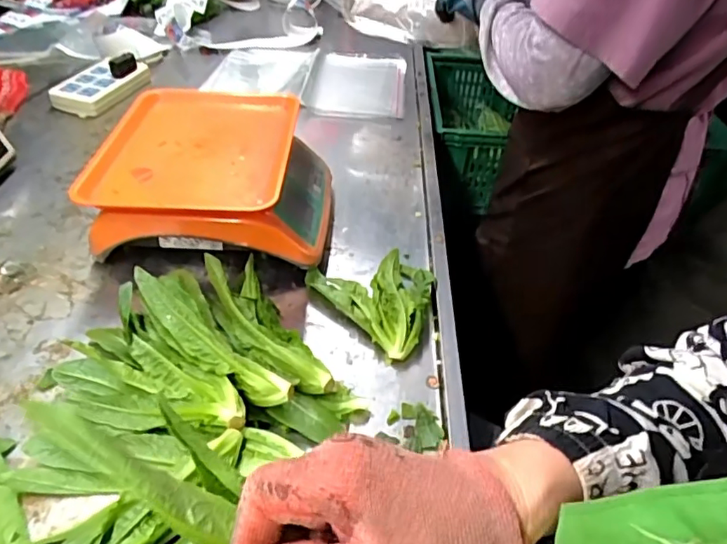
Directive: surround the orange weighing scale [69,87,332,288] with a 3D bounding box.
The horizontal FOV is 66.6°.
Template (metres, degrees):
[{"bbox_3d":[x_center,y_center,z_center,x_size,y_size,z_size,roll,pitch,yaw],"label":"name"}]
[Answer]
[{"bbox_3d":[-0.184,-0.125,0.747,0.277,0.124,0.278,4,42,-2],"label":"orange weighing scale"}]

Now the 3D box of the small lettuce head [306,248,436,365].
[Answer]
[{"bbox_3d":[0.026,0.025,0.678,0.123,0.033,0.163,-28,52,-32],"label":"small lettuce head"}]

